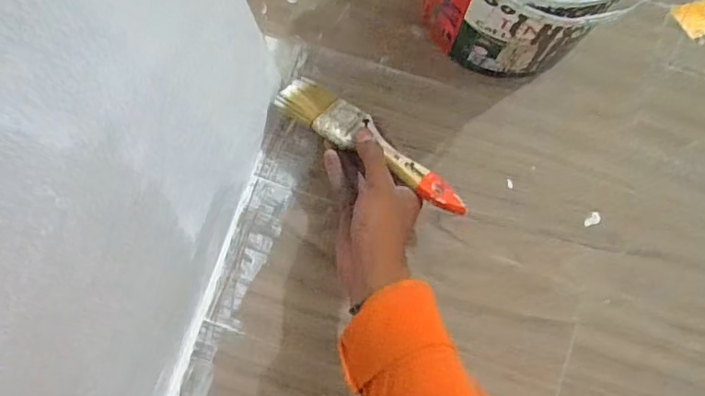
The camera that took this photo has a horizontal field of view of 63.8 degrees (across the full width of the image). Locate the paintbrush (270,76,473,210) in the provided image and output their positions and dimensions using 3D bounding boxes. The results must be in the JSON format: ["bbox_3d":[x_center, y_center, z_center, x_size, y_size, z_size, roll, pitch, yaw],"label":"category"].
[{"bbox_3d":[0.020,-0.049,0.530,0.199,0.022,0.044,35,84,9],"label":"paintbrush"}]

